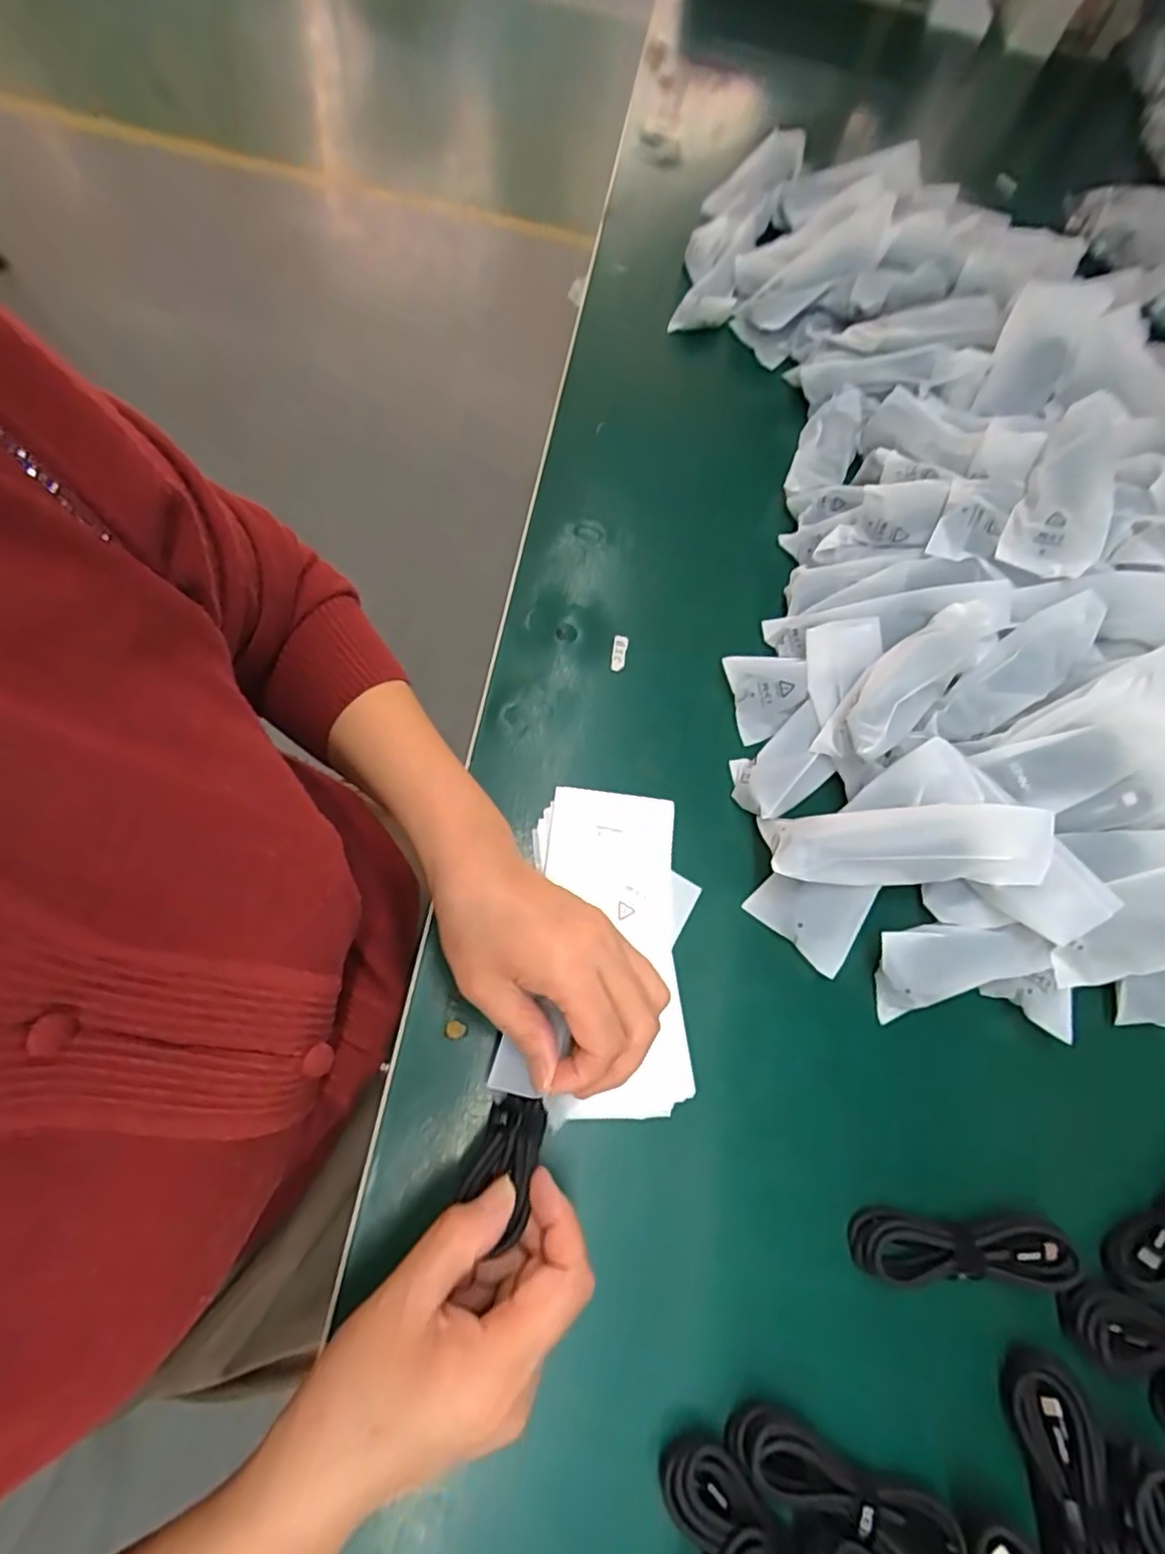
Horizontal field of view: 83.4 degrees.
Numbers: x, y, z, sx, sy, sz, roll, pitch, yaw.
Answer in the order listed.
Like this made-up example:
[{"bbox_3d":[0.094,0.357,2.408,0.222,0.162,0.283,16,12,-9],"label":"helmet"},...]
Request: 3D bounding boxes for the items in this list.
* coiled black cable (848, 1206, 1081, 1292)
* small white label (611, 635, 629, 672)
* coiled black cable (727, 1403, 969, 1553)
[{"bbox_3d":[0.198,0.246,0.341,0.111,0.019,0.032,5,67,-6],"label":"coiled black cable"},{"bbox_3d":[0.027,-0.090,0.467,0.011,0.004,0.028,11,66,-3],"label":"small white label"},{"bbox_3d":[0.119,0.323,0.294,0.109,0.025,0.029,28,66,4],"label":"coiled black cable"}]

